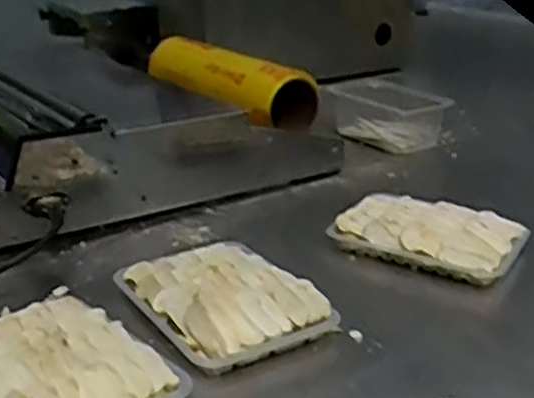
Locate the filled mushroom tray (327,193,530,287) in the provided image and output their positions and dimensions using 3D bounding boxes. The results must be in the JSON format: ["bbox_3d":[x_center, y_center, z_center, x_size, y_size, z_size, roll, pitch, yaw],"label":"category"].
[{"bbox_3d":[0.170,0.034,0.793,0.182,0.034,0.112,12,25,26],"label":"filled mushroom tray"}]

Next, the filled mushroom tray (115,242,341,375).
[{"bbox_3d":[-0.041,0.087,0.671,0.138,0.034,0.178,-14,26,-31],"label":"filled mushroom tray"}]

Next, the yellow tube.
[{"bbox_3d":[-0.059,-0.176,1.124,0.102,0.089,0.344,-16,30,-32],"label":"yellow tube"}]

